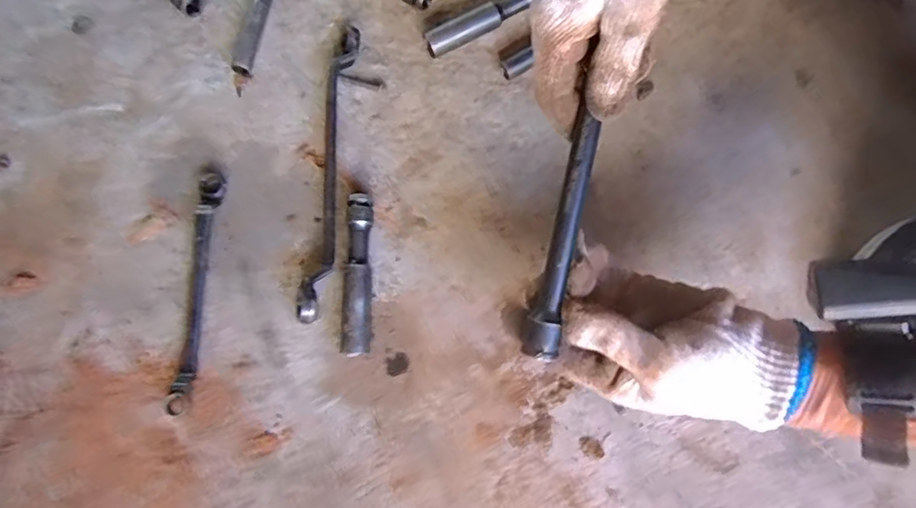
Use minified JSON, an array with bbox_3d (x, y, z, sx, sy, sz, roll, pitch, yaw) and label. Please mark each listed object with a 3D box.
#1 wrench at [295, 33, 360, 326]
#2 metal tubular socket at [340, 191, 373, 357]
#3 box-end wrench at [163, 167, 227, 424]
[{"bbox_3d":[-0.106,-0.074,0.487,0.027,0.026,0.266,7,76,3],"label":"wrench"},{"bbox_3d":[-0.081,0.016,0.466,0.023,0.025,0.129,0,76,1],"label":"metal tubular socket"},{"bbox_3d":[-0.213,0.027,0.466,0.021,0.016,0.196,3,76,2],"label":"box-end wrench"}]

